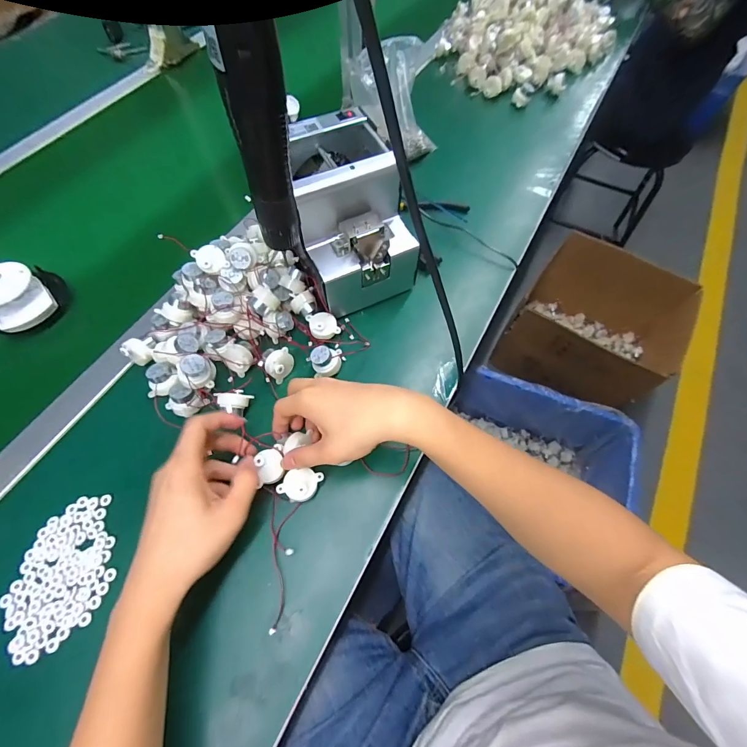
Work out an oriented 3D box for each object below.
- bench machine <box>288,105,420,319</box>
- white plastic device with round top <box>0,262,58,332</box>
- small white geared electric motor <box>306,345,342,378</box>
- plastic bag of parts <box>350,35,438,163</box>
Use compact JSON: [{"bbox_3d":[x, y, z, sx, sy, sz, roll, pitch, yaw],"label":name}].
[{"bbox_3d":[-0.031,-0.185,0.439,0.135,0.146,0.168,-17,62,-11],"label":"bench machine"},{"bbox_3d":[-0.436,-0.093,0.442,0.072,0.043,0.078,38,66,18],"label":"white plastic device with round top"},{"bbox_3d":[-0.056,-0.014,0.422,0.038,0.022,0.032,-7,61,-6],"label":"small white geared electric motor"},{"bbox_3d":[0.038,-0.413,0.558,0.124,0.153,0.033,-29,32,-15],"label":"plastic bag of parts"}]

